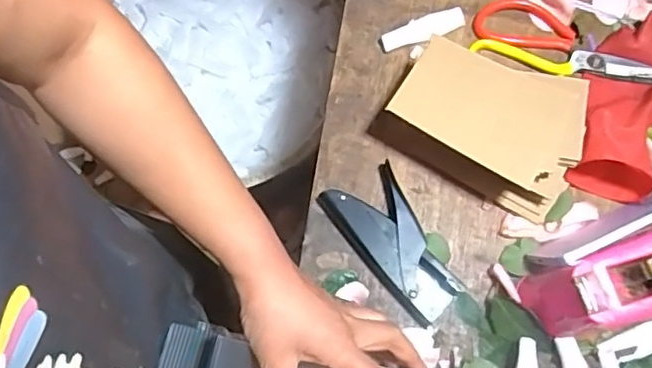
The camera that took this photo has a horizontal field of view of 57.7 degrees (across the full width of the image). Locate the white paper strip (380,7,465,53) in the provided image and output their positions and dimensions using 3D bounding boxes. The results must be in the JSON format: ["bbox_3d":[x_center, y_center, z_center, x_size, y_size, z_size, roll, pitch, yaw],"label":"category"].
[{"bbox_3d":[0.099,-0.159,0.608,0.087,0.013,0.021,-19,74,-3],"label":"white paper strip"}]

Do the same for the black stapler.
[{"bbox_3d":[0.061,0.058,0.547,0.072,0.019,0.148,-28,74,-6],"label":"black stapler"}]

